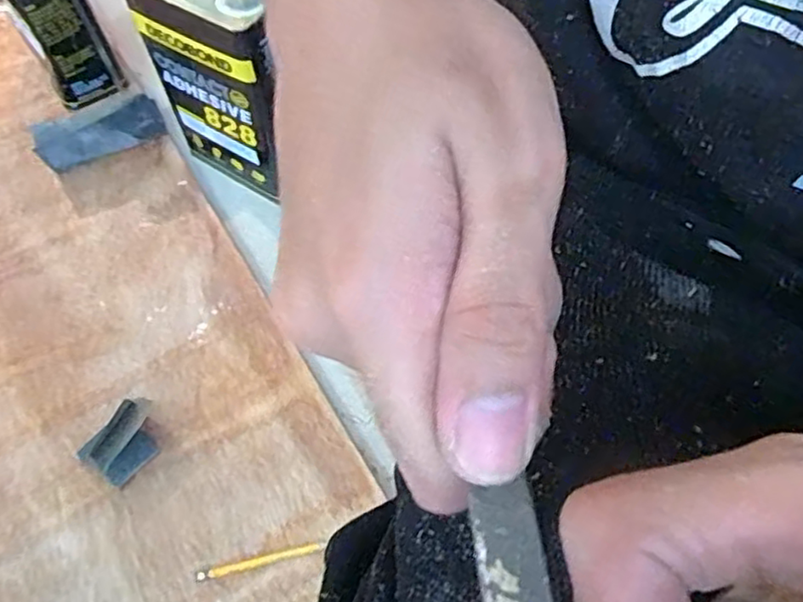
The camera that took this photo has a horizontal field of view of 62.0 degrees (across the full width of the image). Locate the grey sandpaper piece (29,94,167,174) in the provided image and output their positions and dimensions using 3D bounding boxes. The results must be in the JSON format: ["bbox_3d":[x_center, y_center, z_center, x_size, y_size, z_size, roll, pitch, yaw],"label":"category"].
[{"bbox_3d":[-0.356,-0.198,0.793,0.133,0.069,0.055,-16,62,-6],"label":"grey sandpaper piece"}]

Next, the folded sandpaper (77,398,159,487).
[{"bbox_3d":[-0.255,0.125,0.612,0.052,0.043,0.071,37,69,20],"label":"folded sandpaper"}]

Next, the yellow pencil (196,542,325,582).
[{"bbox_3d":[-0.121,0.223,0.572,0.108,0.004,0.009,-13,62,-5],"label":"yellow pencil"}]

